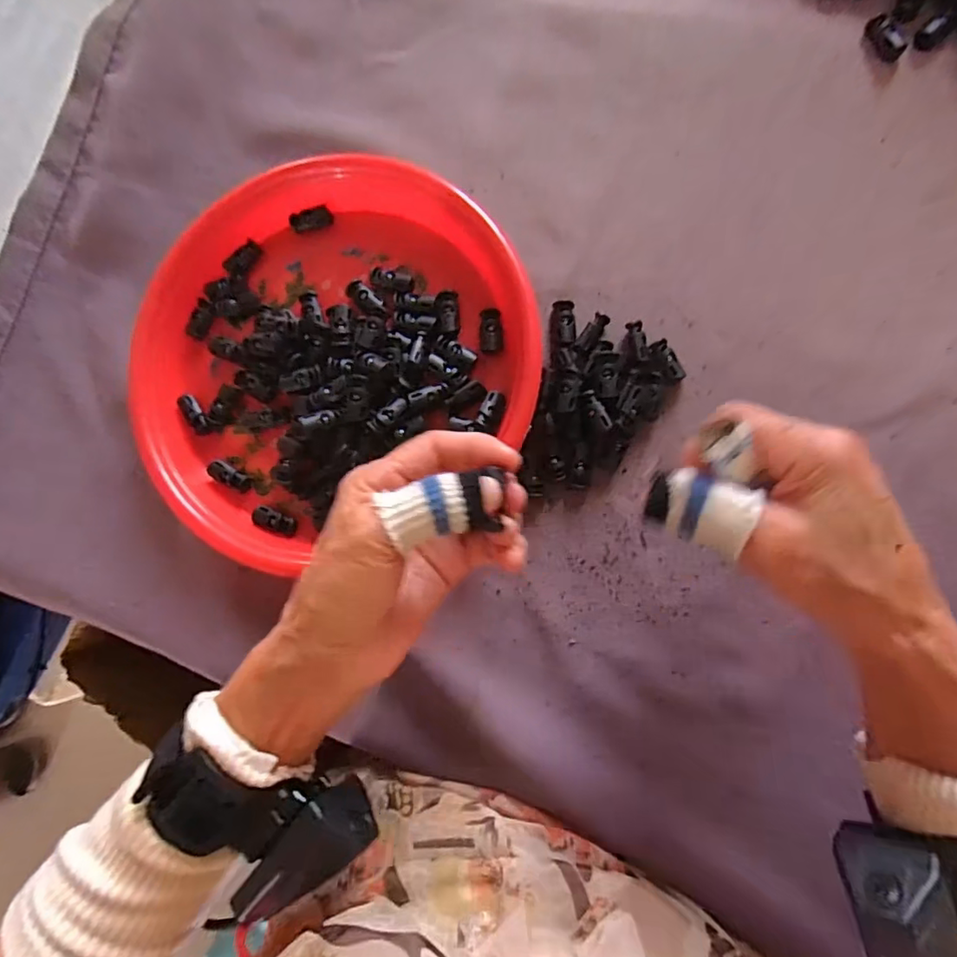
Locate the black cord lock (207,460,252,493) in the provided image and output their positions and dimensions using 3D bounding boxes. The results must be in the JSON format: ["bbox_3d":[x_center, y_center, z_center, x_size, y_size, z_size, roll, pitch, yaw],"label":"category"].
[{"bbox_3d":[-0.162,-0.002,0.365,0.029,0.010,0.012,24,89,10],"label":"black cord lock"}]

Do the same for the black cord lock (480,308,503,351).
[{"bbox_3d":[0.008,-0.093,0.349,0.015,0.007,0.026,1,85,9],"label":"black cord lock"}]

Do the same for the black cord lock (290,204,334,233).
[{"bbox_3d":[-0.112,-0.174,0.375,0.028,0.008,0.011,-18,83,-8],"label":"black cord lock"}]

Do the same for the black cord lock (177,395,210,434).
[{"bbox_3d":[-0.188,-0.042,0.371,0.012,0.007,0.031,-39,81,4],"label":"black cord lock"}]

